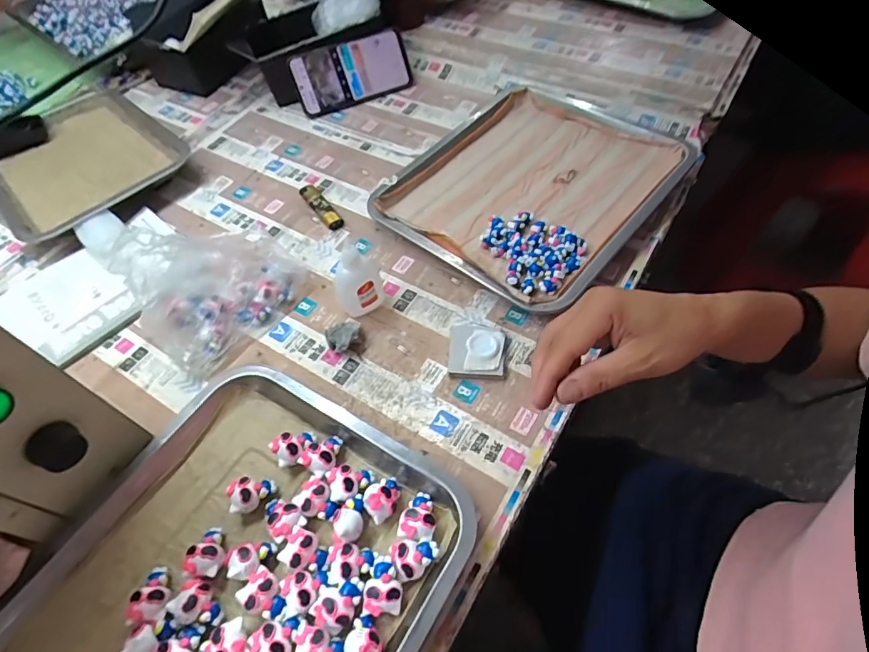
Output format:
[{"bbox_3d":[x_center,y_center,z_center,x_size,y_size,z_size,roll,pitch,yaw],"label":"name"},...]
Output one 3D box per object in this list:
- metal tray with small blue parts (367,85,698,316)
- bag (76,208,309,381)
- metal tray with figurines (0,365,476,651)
[{"bbox_3d":[0.110,-0.164,0.570,0.264,0.035,0.308,36,65,22],"label":"metal tray with small blue parts"},{"bbox_3d":[-0.210,-0.054,0.461,0.150,0.114,0.108,-33,62,-18],"label":"bag"},{"bbox_3d":[-0.153,0.196,0.324,0.264,0.026,0.334,24,61,16],"label":"metal tray with figurines"}]

